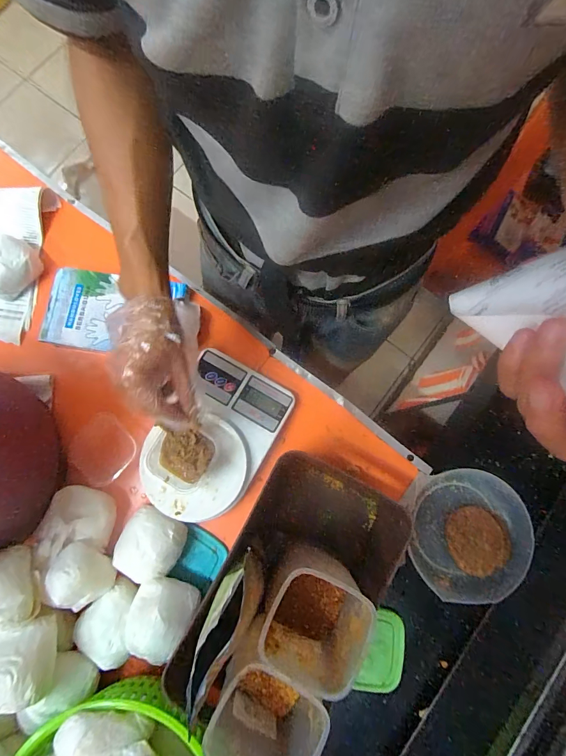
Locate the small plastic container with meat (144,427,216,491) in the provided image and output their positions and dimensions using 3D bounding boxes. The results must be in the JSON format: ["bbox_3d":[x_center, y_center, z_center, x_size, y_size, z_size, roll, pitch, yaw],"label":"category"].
[{"bbox_3d":[-0.132,0.099,0.457,0.077,0.030,0.076,30,81,5],"label":"small plastic container with meat"}]

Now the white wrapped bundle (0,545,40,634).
[{"bbox_3d":[-0.313,0.238,0.405,0.063,0.041,0.083,-25,81,-4],"label":"white wrapped bundle"}]

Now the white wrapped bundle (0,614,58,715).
[{"bbox_3d":[-0.293,0.309,0.387,0.071,0.047,0.077,-10,80,-1],"label":"white wrapped bundle"}]

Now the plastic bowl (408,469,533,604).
[{"bbox_3d":[0.241,0.203,0.464,0.135,0.033,0.157,24,81,4],"label":"plastic bowl"}]

